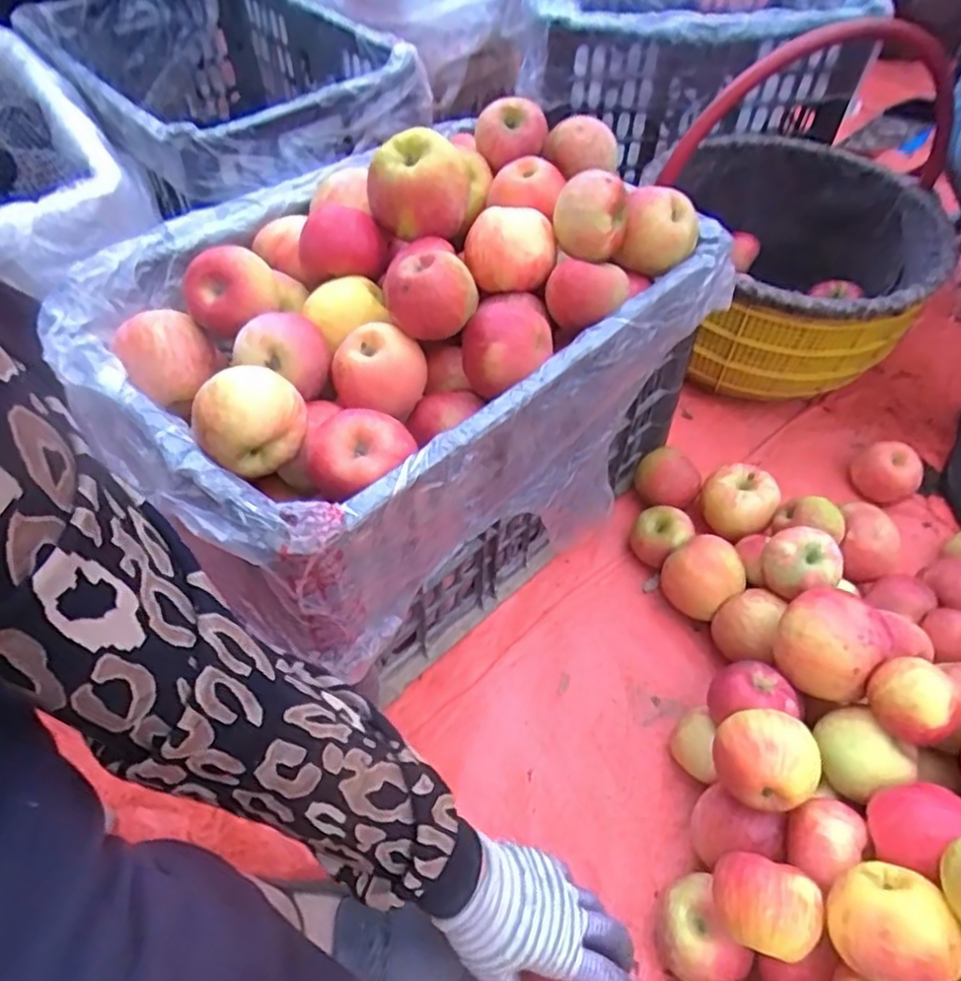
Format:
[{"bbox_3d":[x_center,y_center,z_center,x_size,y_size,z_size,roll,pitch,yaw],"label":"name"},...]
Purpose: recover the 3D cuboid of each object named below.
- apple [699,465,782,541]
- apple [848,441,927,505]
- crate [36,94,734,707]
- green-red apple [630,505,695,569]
[{"bbox_3d":[0.280,0.016,0.751,0.077,0.061,0.074,-1,52,1],"label":"apple"},{"bbox_3d":[0.469,-0.018,0.799,0.064,0.057,0.072,-37,59,-23],"label":"apple"},{"bbox_3d":[-0.072,-0.106,0.676,0.505,0.340,0.377,-36,59,-23],"label":"crate"},{"bbox_3d":[0.193,0.052,0.742,0.057,0.053,0.059,-1,52,1],"label":"green-red apple"}]

